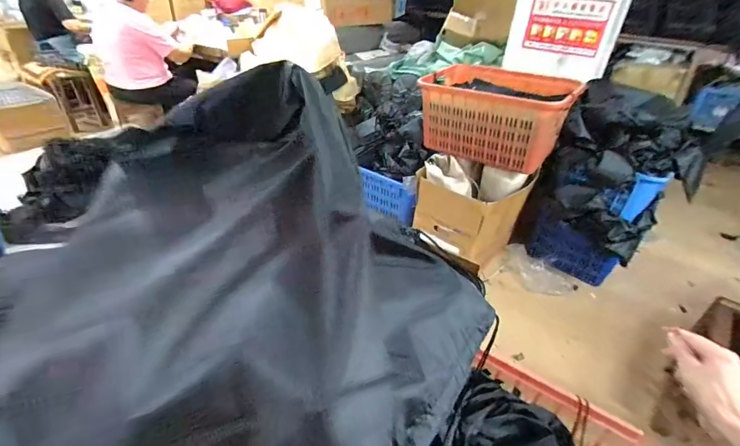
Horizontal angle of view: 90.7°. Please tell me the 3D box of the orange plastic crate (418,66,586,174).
[{"bbox_3d":[0.554,-0.481,1.654,0.601,0.320,0.451,25,37,27],"label":"orange plastic crate"}]

